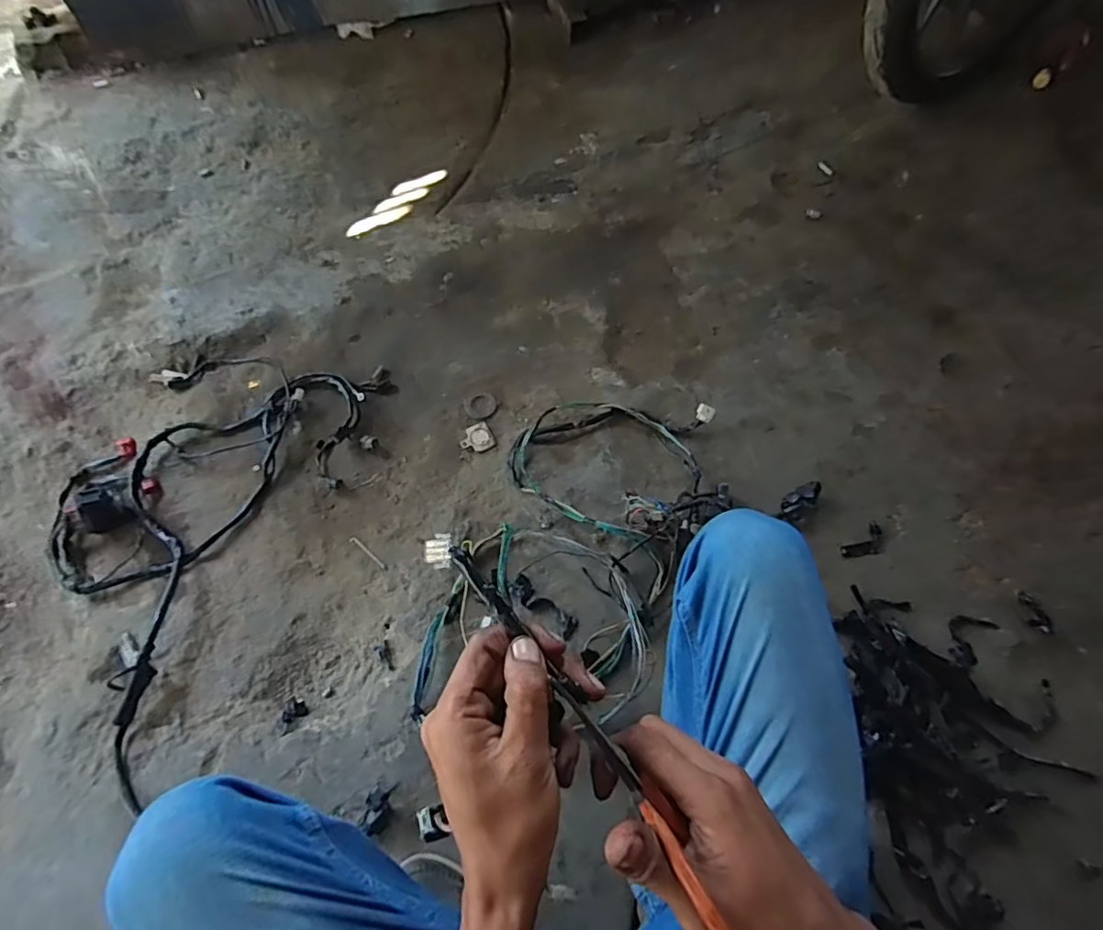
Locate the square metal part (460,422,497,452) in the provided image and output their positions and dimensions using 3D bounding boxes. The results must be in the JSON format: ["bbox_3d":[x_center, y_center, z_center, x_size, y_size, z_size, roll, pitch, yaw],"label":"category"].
[{"bbox_3d":[-0.127,-0.045,0.955,0.056,0.004,0.051,-25,67,-11],"label":"square metal part"}]

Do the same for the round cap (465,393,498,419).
[{"bbox_3d":[-0.122,-0.104,0.983,0.053,0.004,0.050,0,65,0],"label":"round cap"}]

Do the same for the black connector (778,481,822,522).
[{"bbox_3d":[0.379,0.056,0.862,0.071,0.035,0.039,-36,70,-15],"label":"black connector"}]

